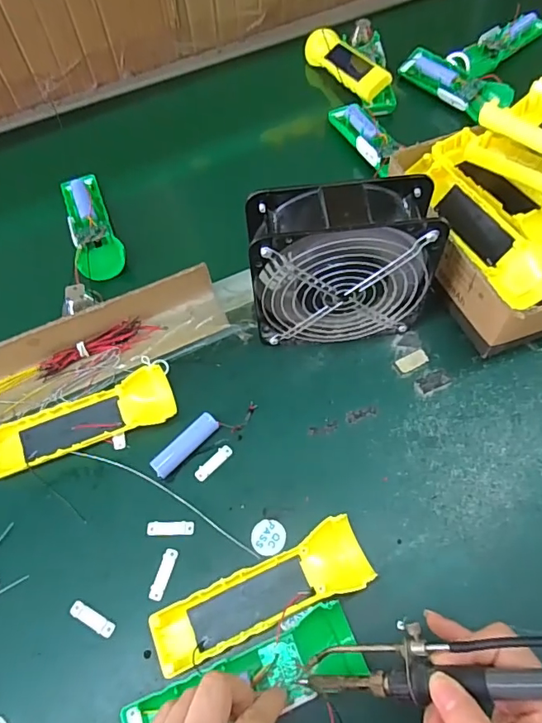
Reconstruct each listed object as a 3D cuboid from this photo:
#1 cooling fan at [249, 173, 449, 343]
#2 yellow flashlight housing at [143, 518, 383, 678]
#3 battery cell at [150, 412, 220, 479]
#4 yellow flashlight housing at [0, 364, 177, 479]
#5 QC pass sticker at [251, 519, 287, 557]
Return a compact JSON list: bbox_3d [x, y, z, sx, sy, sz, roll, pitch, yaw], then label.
[{"bbox_3d":[0.059,-0.078,0.428,0.147,0.147,0.061,-6,61,0],"label":"cooling fan"},{"bbox_3d":[-0.006,0.171,0.364,0.162,0.025,0.046,-22,62,-9],"label":"yellow flashlight housing"},{"bbox_3d":[-0.074,0.072,0.427,0.066,0.015,0.017,-41,67,-18],"label":"battery cell"},{"bbox_3d":[-0.169,0.053,0.438,0.163,0.026,0.049,-18,62,-7],"label":"yellow flashlight housing"},{"bbox_3d":[-0.002,0.140,0.394,0.027,0.004,0.027,9,62,8],"label":"QC pass sticker"}]

